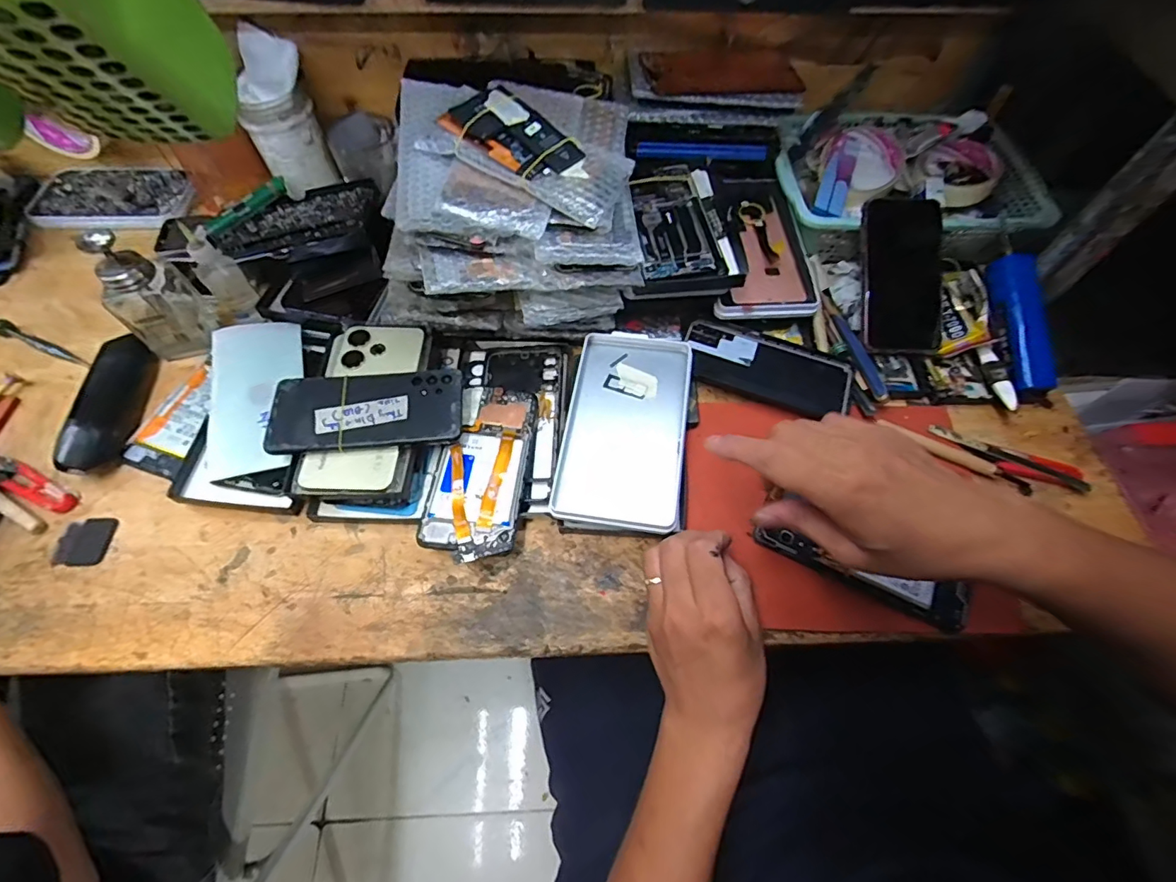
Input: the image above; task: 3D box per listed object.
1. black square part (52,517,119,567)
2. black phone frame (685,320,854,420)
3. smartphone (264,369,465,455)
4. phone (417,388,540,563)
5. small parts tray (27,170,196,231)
[{"bbox_3d":[-0.416,0.084,0.423,0.043,0.006,0.040,-3,61,-2],"label":"black square part"},{"bbox_3d":[0.171,-0.072,0.491,0.157,0.009,0.067,21,63,11],"label":"black phone frame"},{"bbox_3d":[-0.188,-0.027,0.437,0.157,0.008,0.071,-4,64,-6],"label":"smartphone"},{"bbox_3d":[-0.088,0.021,0.435,0.073,0.007,0.162,9,57,-3],"label":"phone"},{"bbox_3d":[-0.574,-0.292,0.618,0.172,0.014,0.097,-4,61,-3],"label":"small parts tray"}]

